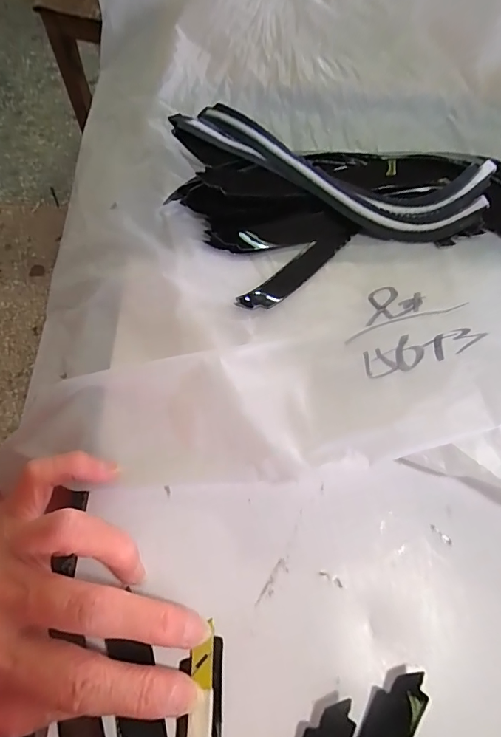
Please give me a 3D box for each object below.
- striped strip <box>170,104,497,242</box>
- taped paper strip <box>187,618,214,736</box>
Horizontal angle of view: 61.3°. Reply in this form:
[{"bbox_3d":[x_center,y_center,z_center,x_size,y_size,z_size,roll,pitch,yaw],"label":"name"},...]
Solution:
[{"bbox_3d":[0.055,-0.138,0.285,0.200,0.020,0.065,25,66,9],"label":"striped strip"},{"bbox_3d":[-0.020,0.140,0.172,0.010,0.004,0.062,2,63,-1],"label":"taped paper strip"}]

